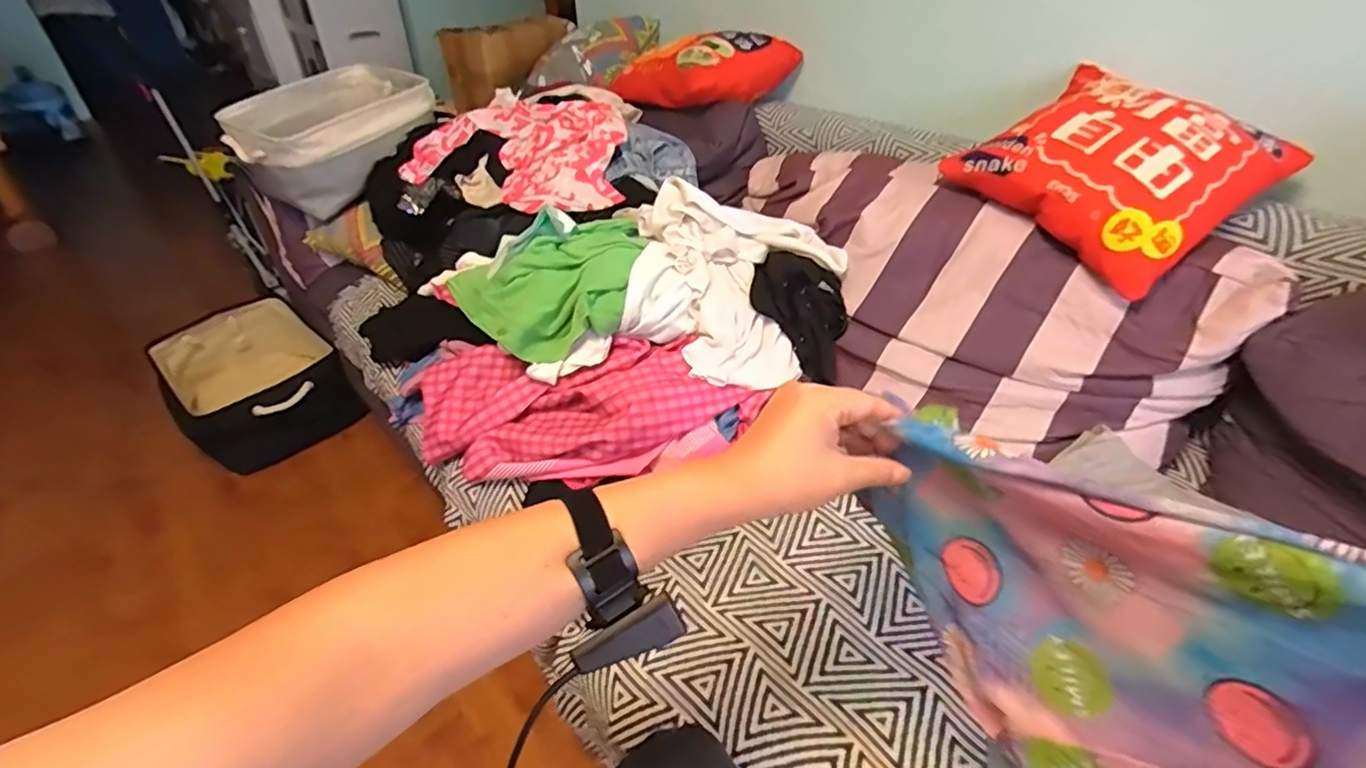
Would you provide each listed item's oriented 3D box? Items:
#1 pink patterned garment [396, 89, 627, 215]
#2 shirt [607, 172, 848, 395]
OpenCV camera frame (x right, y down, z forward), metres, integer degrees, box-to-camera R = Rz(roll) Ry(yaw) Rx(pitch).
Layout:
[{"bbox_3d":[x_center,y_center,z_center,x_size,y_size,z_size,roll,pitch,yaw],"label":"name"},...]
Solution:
[{"bbox_3d":[-0.348,-0.510,1.312,0.494,0.139,0.302,18,41,23],"label":"pink patterned garment"},{"bbox_3d":[0.081,-0.165,1.021,0.373,0.210,0.321,5,37,7],"label":"shirt"}]

